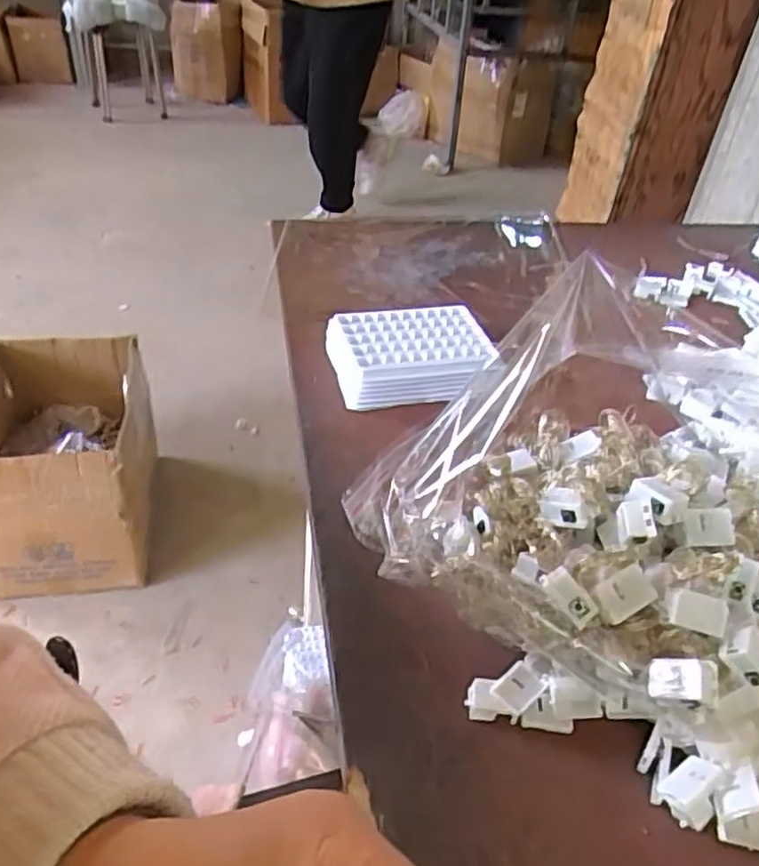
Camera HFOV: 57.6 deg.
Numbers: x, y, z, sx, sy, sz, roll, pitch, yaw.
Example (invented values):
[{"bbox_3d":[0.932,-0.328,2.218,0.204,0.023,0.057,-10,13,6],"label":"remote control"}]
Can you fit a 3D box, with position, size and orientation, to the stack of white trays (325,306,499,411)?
[{"bbox_3d":[0.027,-0.063,0.581,0.127,0.039,0.099,-5,40,-11],"label":"stack of white trays"}]

